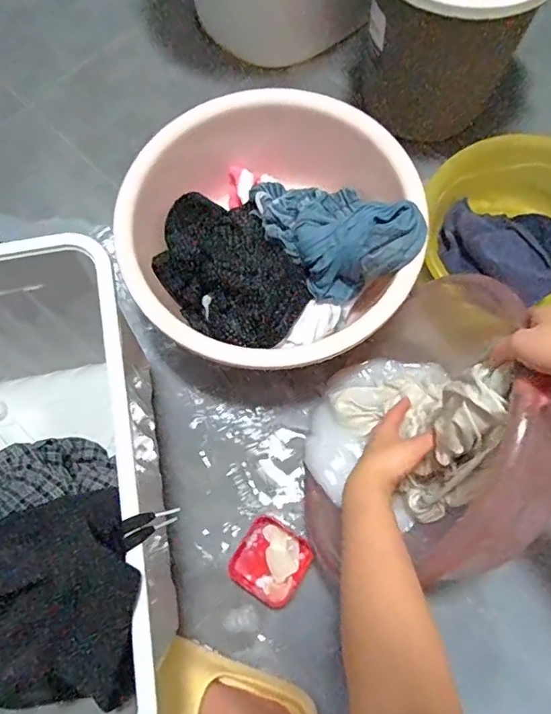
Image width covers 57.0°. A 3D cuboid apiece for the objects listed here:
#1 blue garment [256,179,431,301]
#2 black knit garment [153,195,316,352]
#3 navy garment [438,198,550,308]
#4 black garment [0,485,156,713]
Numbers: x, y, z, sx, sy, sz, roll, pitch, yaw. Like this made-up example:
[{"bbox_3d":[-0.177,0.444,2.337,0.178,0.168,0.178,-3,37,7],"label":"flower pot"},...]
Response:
[{"bbox_3d":[0.072,-0.182,0.666,0.144,0.109,0.230,-34,76,-9],"label":"blue garment"},{"bbox_3d":[-0.065,-0.115,0.690,0.157,0.056,0.231,-37,76,-10],"label":"black knit garment"},{"bbox_3d":[0.338,-0.171,0.741,0.180,0.058,0.148,37,77,11],"label":"navy garment"},{"bbox_3d":[-0.267,0.247,0.528,0.204,0.150,0.207,0,73,1],"label":"black garment"}]

